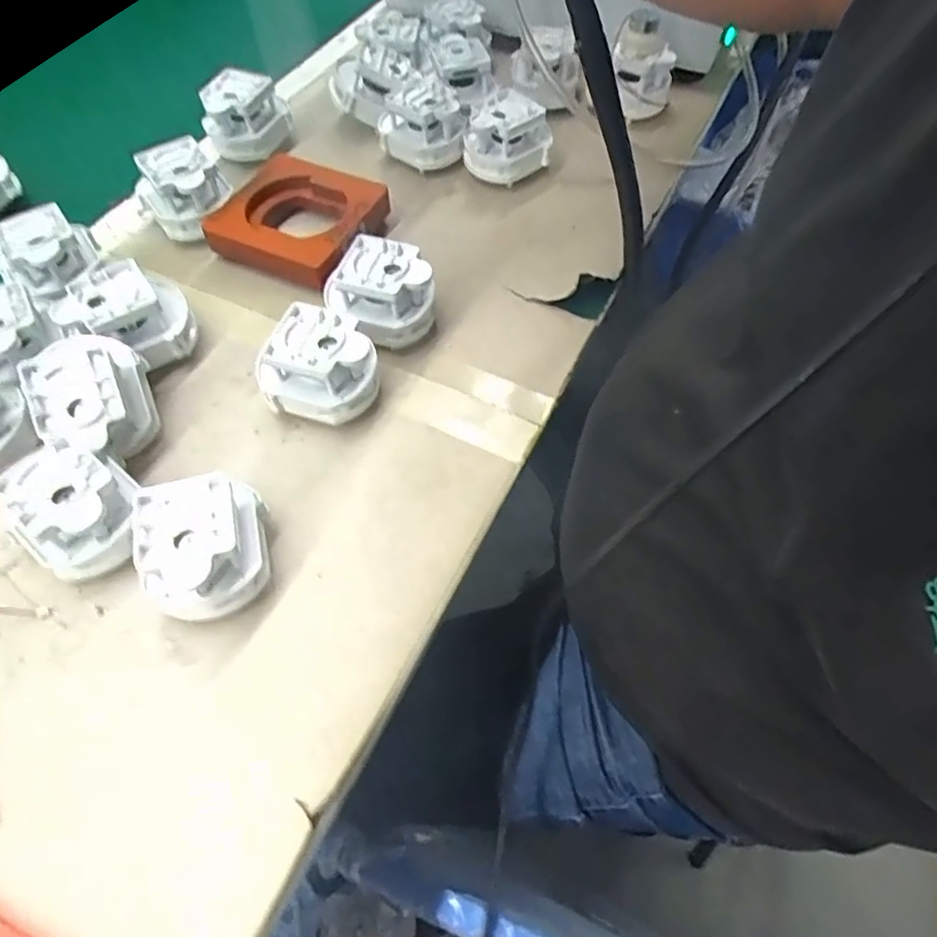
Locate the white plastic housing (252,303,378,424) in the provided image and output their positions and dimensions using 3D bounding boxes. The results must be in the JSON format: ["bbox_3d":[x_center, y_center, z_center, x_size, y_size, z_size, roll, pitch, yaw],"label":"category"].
[{"bbox_3d":[-0.085,-0.058,0.371,0.060,0.047,0.055,14,59,9],"label":"white plastic housing"}]

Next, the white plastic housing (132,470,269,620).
[{"bbox_3d":[-0.129,0.038,0.316,0.054,0.051,0.067,-8,58,-5],"label":"white plastic housing"}]

